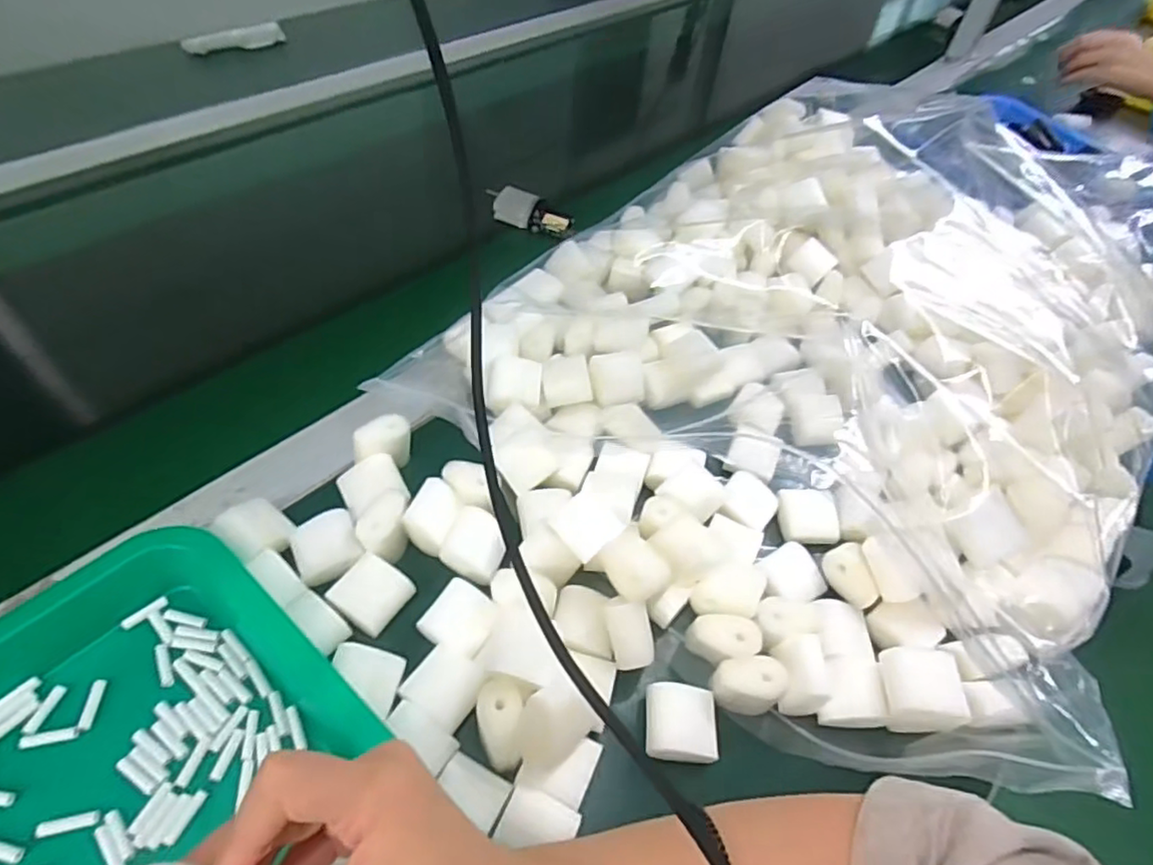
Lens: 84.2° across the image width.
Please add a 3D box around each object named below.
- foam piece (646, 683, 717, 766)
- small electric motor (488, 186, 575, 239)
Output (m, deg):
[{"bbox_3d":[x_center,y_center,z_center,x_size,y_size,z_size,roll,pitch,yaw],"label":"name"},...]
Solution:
[{"bbox_3d":[0.055,0.152,0.333,0.036,0.015,0.036,6,51,-1],"label":"foam piece"},{"bbox_3d":[-0.046,-0.218,0.628,0.087,0.024,0.029,13,51,5],"label":"small electric motor"}]

